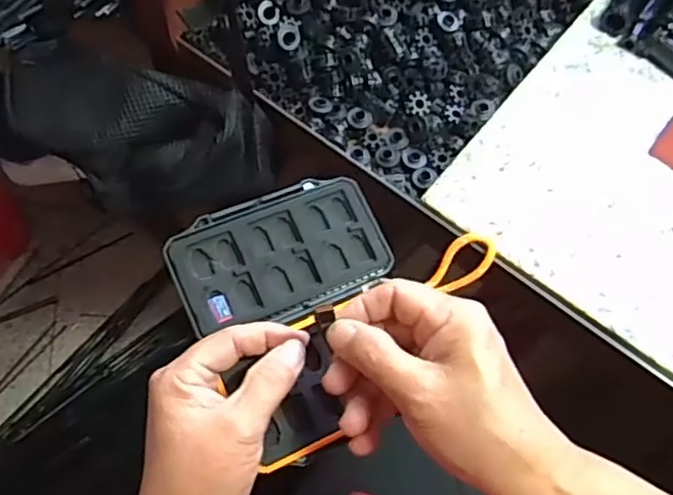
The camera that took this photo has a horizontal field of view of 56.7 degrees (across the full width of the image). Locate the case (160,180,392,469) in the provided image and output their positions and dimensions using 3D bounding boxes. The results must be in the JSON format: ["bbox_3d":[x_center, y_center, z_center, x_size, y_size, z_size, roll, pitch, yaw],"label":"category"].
[{"bbox_3d":[-0.017,0.034,0.363,0.122,0.033,0.143,-24,67,-13],"label":"case"}]

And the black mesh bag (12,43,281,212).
[{"bbox_3d":[-0.153,-0.093,0.500,0.209,0.094,0.093,18,64,7],"label":"black mesh bag"}]

